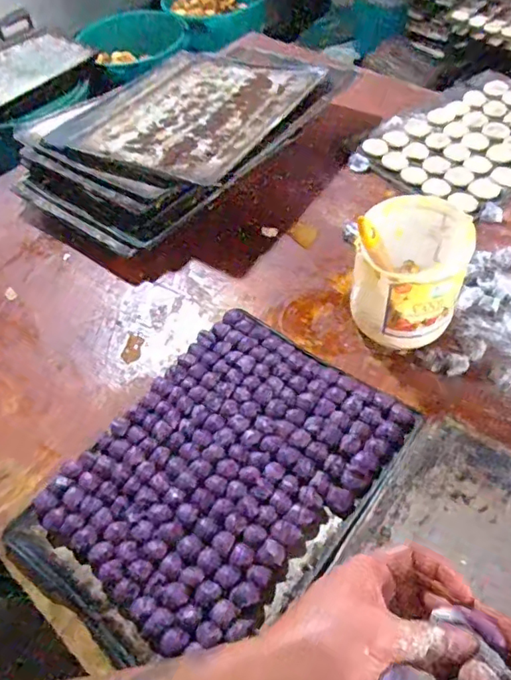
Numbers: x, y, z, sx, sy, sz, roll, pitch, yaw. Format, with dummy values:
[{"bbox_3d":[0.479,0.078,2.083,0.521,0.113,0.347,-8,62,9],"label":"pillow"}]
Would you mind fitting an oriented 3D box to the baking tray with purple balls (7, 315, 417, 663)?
[{"bbox_3d":[-0.039,0.166,0.656,0.325,0.027,0.418,30,60,25],"label":"baking tray with purple balls"}]

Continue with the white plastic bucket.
[{"bbox_3d":[0.212,-0.091,0.734,0.141,0.152,0.154,9,53,13],"label":"white plastic bucket"}]

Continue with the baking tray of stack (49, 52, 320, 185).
[{"bbox_3d":[-0.121,-0.471,1.053,0.390,0.027,0.454,23,53,20],"label":"baking tray of stack"}]

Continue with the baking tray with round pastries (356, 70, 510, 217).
[{"bbox_3d":[0.462,-0.410,1.063,0.440,0.029,0.334,-31,55,-18],"label":"baking tray with round pastries"}]

